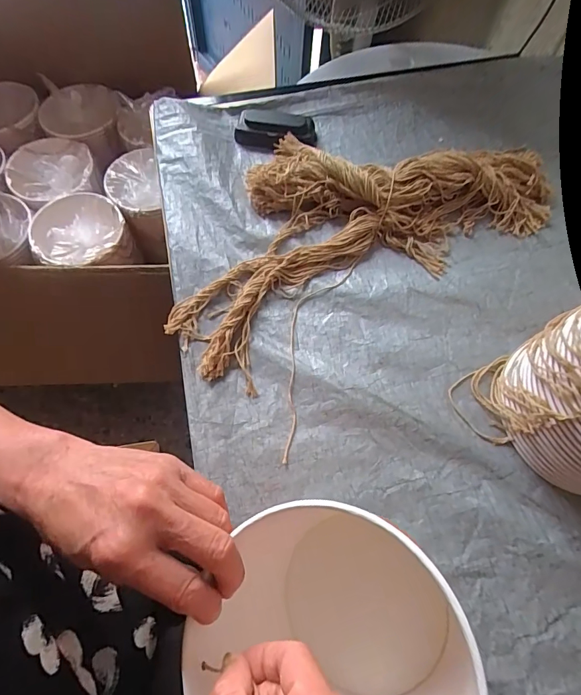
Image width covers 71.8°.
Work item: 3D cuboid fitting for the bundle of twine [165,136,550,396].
[{"bbox_3d":[0.073,-0.170,0.498,0.509,0.041,0.280,-31,71,-15],"label":"bundle of twine"}]

